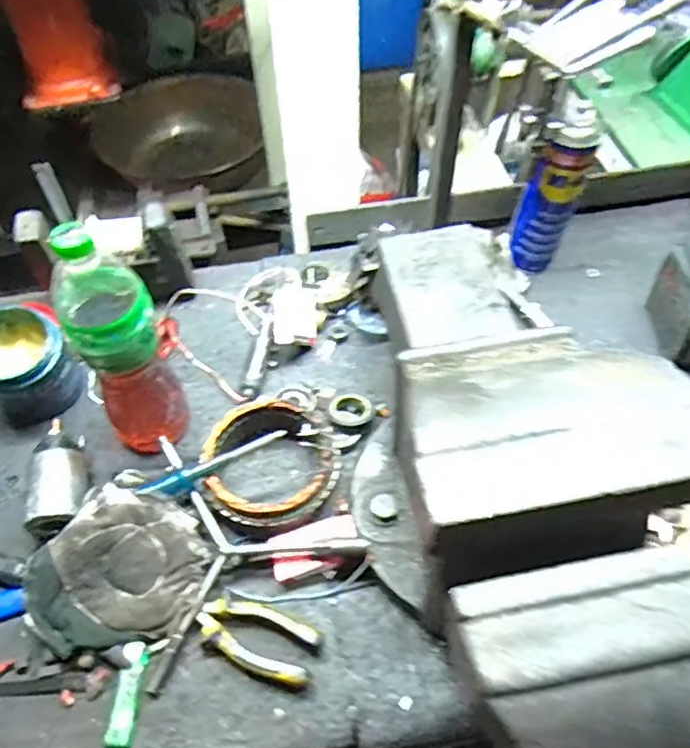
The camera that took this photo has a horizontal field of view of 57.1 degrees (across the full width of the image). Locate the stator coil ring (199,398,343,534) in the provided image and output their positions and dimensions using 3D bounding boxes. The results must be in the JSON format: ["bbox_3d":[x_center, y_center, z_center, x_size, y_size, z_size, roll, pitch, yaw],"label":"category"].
[{"bbox_3d":[-0.080,0.087,0.622,0.125,0.063,0.124,-28,57,-17],"label":"stator coil ring"}]

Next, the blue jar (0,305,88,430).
[{"bbox_3d":[-0.339,-0.010,0.678,0.088,0.109,0.086,-1,53,2],"label":"blue jar"}]

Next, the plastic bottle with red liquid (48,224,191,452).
[{"bbox_3d":[-0.205,-0.017,0.596,0.083,0.240,0.074,-31,58,-19],"label":"plastic bottle with red liquid"}]

